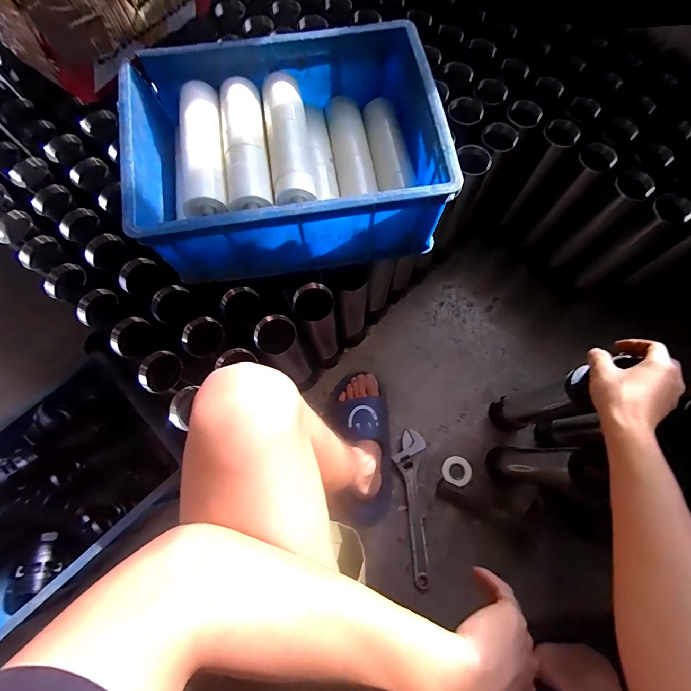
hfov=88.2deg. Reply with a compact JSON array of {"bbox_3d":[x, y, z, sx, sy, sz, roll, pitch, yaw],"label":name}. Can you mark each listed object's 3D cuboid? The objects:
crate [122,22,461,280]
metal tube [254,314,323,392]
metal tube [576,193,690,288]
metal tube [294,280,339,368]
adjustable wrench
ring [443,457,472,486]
[{"bbox_3d":[-0.080,-0.271,0.533,0.393,0.162,0.295,-9,73,-2],"label":"crate"},{"bbox_3d":[-0.105,0.026,0.656,0.067,0.290,0.069,0,73,1],"label":"metal tube"},{"bbox_3d":[0.542,-0.190,0.696,0.064,0.232,0.058,-36,76,-9],"label":"metal tube"},{"bbox_3d":[-0.044,-0.022,0.672,0.056,0.311,0.055,0,73,1],"label":"metal tube"},{"bbox_3d":[0.132,0.319,0.711,0.061,0.022,0.288,1,73,2],"label":"adjustable wrench"},{"bbox_3d":[0.232,0.261,0.743,0.058,0.006,0.056,0,73,1],"label":"ring"}]

